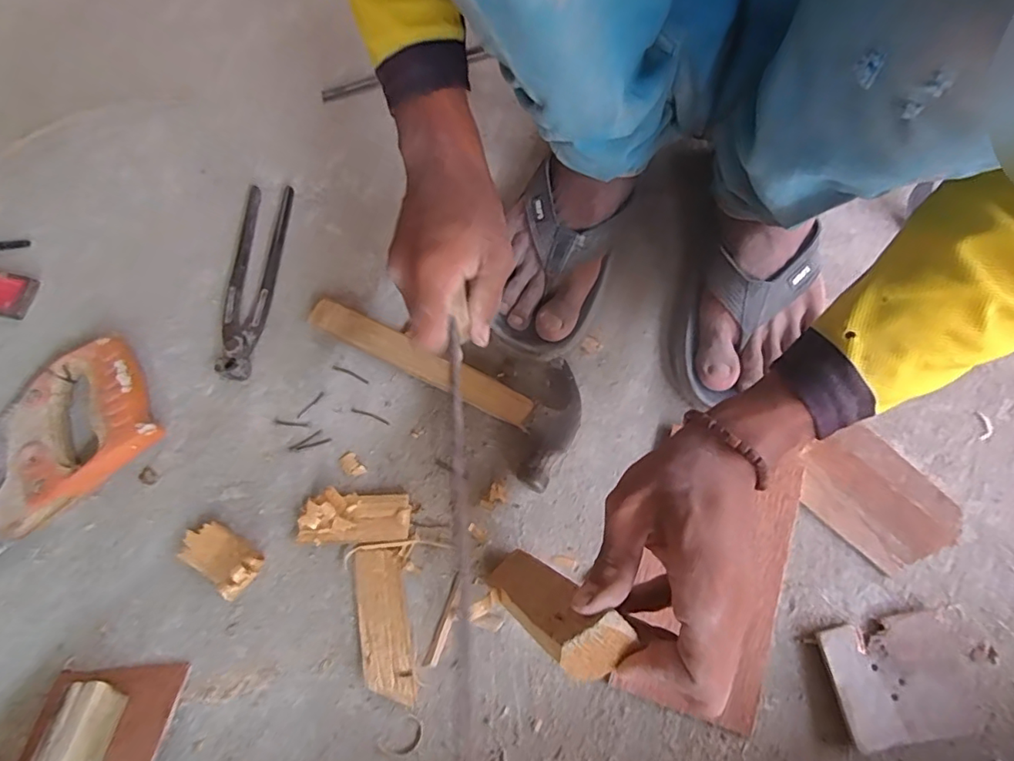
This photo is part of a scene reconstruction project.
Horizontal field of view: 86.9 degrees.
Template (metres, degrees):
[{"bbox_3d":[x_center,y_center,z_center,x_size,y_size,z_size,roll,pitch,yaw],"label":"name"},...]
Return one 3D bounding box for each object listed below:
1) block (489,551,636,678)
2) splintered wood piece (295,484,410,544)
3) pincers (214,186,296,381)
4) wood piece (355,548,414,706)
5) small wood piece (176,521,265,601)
[{"bbox_3d":[0.023,0.131,0.316,0.026,0.141,0.035,44,76,-12],"label":"block"},{"bbox_3d":[-0.118,0.104,0.410,0.083,0.025,0.038,-1,71,1],"label":"splintered wood piece"},{"bbox_3d":[-0.235,-0.095,0.484,0.046,0.019,0.195,3,71,3],"label":"pincers"},{"bbox_3d":[-0.091,0.178,0.392,0.035,0.004,0.104,-11,71,-2],"label":"wood piece"},{"bbox_3d":[-0.217,0.135,0.404,0.064,0.025,0.035,32,75,12],"label":"small wood piece"}]

